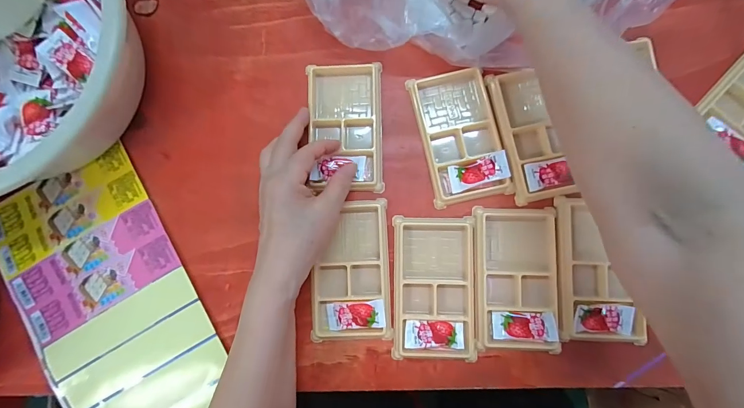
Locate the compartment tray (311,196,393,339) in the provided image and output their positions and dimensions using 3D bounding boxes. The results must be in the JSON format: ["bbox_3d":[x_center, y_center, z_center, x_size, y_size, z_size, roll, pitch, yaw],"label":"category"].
[{"bbox_3d":[-0.021,0.066,0.345,0.075,0.012,0.136,-3,83,3],"label":"compartment tray"}]

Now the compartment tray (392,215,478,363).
[{"bbox_3d":[0.062,0.081,0.338,0.079,0.012,0.134,0,84,3],"label":"compartment tray"}]

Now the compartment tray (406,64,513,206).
[{"bbox_3d":[0.091,-0.070,0.353,0.077,0.009,0.134,-12,83,2],"label":"compartment tray"}]

